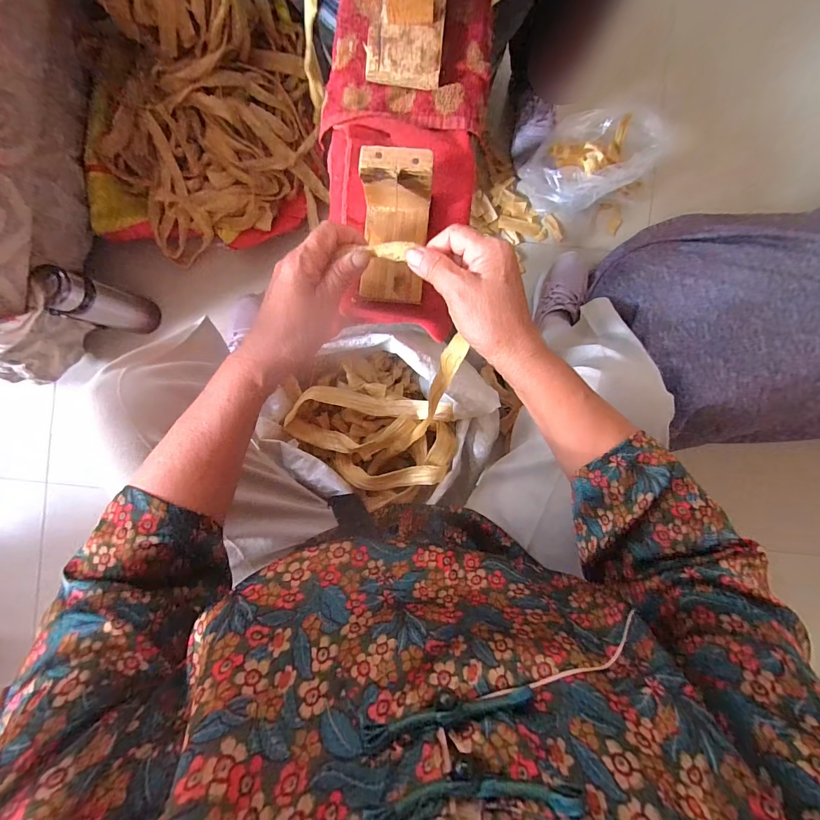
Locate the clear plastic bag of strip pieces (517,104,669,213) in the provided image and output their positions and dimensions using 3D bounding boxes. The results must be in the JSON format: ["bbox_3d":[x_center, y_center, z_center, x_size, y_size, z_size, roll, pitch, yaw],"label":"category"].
[{"bbox_3d":[0.349,-0.486,0.754,0.254,0.090,0.175,-32,91,1],"label":"clear plastic bag of strip pieces"}]

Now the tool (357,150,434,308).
[{"bbox_3d":[-0.015,-0.158,0.351,0.062,0.070,0.107,5,91,0],"label":"tool"}]

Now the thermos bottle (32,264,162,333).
[{"bbox_3d":[-0.528,-0.180,0.679,0.067,0.208,0.071,10,91,0],"label":"thermos bottle"}]

